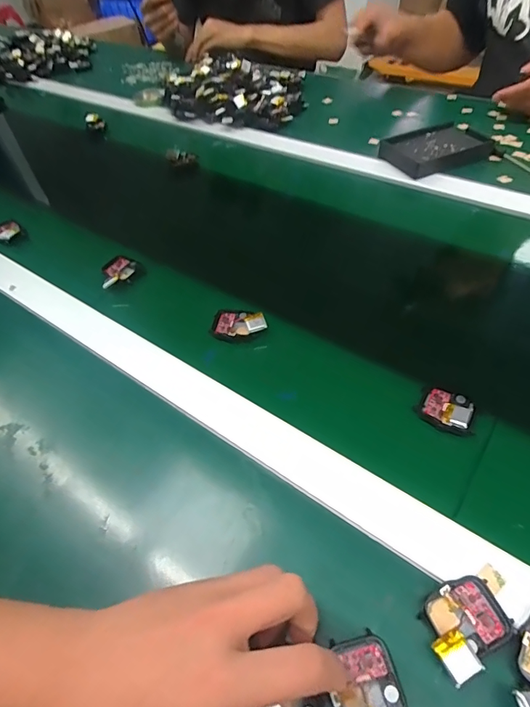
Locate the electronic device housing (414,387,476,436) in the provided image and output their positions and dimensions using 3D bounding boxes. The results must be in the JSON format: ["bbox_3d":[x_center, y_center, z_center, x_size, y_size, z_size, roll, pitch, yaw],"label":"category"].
[{"bbox_3d":[0.149,0.047,0.341,0.042,0.005,0.037,21,57,23],"label":"electronic device housing"}]

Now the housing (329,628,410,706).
[{"bbox_3d":[0.057,0.188,0.227,0.038,0.014,0.054,-17,52,-9],"label":"housing"}]

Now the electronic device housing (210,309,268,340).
[{"bbox_3d":[-0.025,-0.031,0.414,0.055,0.014,0.037,7,52,13],"label":"electronic device housing"}]

